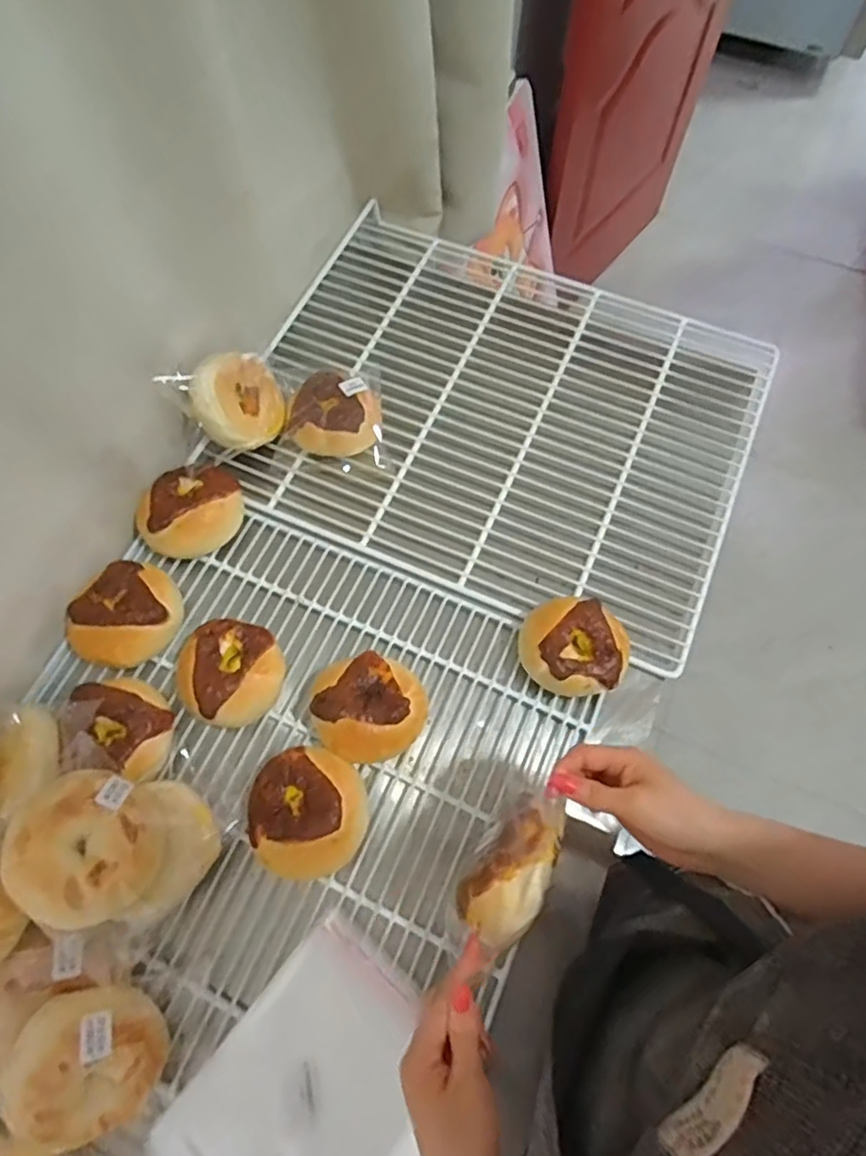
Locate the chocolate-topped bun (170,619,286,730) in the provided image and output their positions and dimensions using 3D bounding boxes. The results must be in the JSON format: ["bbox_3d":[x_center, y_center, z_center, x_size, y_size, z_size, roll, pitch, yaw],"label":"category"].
[{"bbox_3d":[-0.200,0.096,0.631,0.101,0.058,0.100,0,67,0],"label":"chocolate-topped bun"}]

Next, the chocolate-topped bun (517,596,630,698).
[{"bbox_3d":[0.142,0.070,0.644,0.109,0.063,0.099,-5,67,-2],"label":"chocolate-topped bun"}]

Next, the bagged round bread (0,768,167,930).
[{"bbox_3d":[-0.279,0.215,0.506,0.117,0.040,0.112,46,57,3],"label":"bagged round bread"}]

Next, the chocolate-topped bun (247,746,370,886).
[{"bbox_3d":[-0.114,0.214,0.580,0.102,0.059,0.110,0,67,0],"label":"chocolate-topped bun"}]

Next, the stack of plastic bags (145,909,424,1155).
[{"bbox_3d":[-0.088,0.428,0.508,0.186,0.034,0.214,39,72,13],"label":"stack of plastic bags"}]

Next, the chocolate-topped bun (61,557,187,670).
[{"bbox_3d":[-0.311,0.042,0.652,0.095,0.058,0.104,0,67,0],"label":"chocolate-topped bun"}]

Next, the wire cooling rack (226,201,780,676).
[{"bbox_3d":[0.084,-0.206,0.781,0.590,0.022,0.483,24,70,8],"label":"wire cooling rack"}]

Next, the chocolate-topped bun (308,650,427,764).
[{"bbox_3d":[-0.064,0.127,0.617,0.112,0.059,0.102,25,69,10],"label":"chocolate-topped bun"}]

